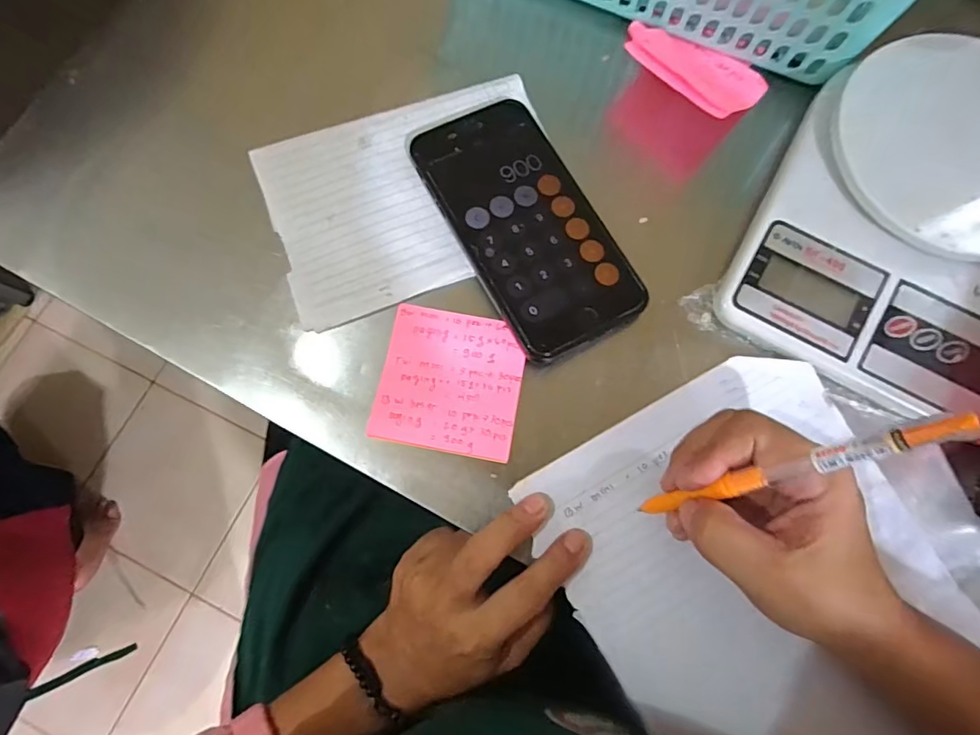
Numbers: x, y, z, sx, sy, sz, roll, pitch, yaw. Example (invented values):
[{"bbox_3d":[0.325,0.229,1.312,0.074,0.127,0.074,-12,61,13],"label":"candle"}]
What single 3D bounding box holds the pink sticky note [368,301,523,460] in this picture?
[{"bbox_3d":[-0.021,0.006,0.280,0.074,0.010,0.077,10,76,3],"label":"pink sticky note"}]

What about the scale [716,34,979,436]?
[{"bbox_3d":[0.237,-0.086,0.287,0.153,0.036,0.208,28,78,7],"label":"scale"}]

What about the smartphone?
[{"bbox_3d":[0.020,-0.085,0.300,0.077,0.011,0.161,-26,77,-6],"label":"smartphone"}]

